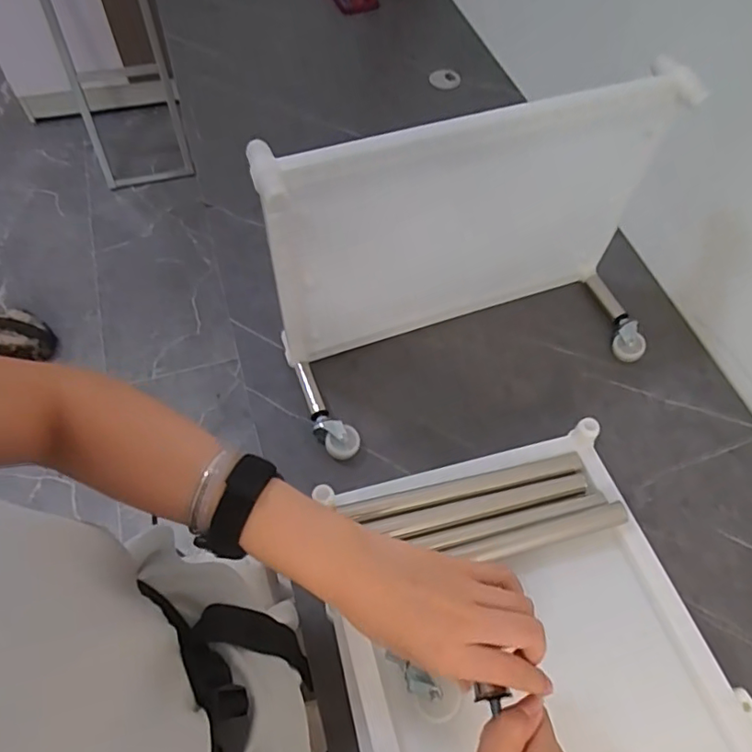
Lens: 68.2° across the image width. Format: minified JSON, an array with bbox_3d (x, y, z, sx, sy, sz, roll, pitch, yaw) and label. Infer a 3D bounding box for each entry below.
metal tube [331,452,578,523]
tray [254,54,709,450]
[{"bbox_3d":[0.089,0.109,0.541,0.243,0.015,0.021,-12,61,-10],"label":"metal tube"},{"bbox_3d":[0.121,-0.104,0.601,0.442,0.301,0.153,-14,62,-11],"label":"tray"}]

